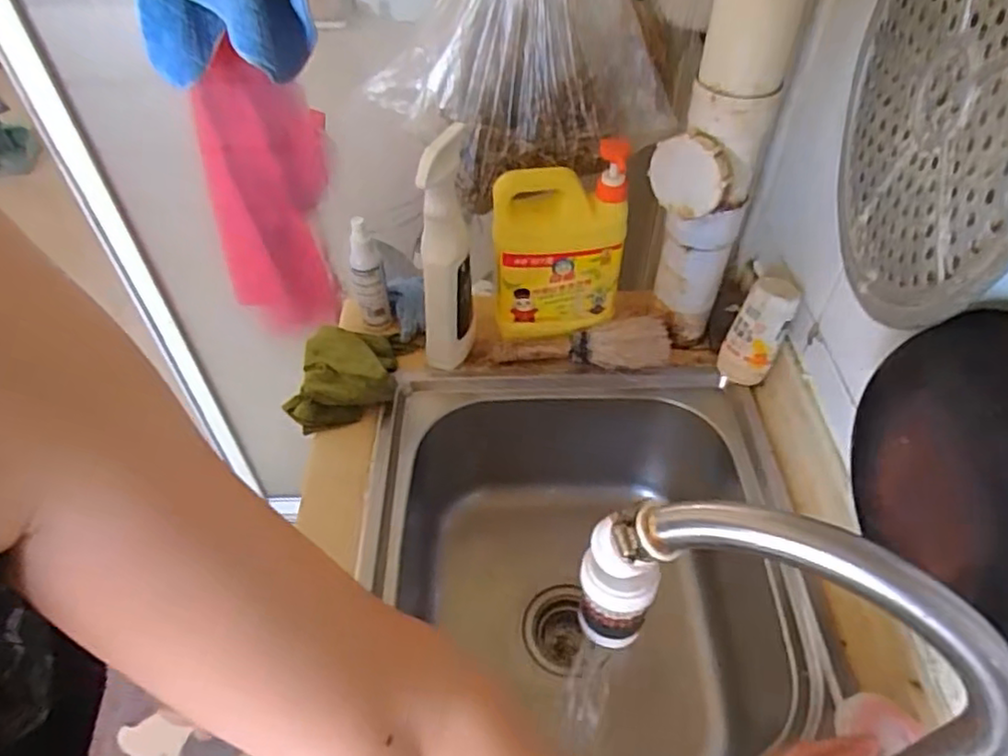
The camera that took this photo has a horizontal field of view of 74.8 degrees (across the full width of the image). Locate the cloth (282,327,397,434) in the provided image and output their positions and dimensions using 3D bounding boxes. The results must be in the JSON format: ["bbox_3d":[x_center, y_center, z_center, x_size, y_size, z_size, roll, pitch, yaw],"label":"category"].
[{"bbox_3d":[-0.192,-0.011,0.776,0.128,0.048,0.142,-6,48,-5],"label":"cloth"}]

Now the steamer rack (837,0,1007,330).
[{"bbox_3d":[0.308,-0.198,0.457,0.013,0.300,0.298,4,48,5],"label":"steamer rack"}]

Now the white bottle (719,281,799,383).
[{"bbox_3d":[0.286,-0.051,0.752,0.058,0.119,0.067,27,54,23],"label":"white bottle"}]

